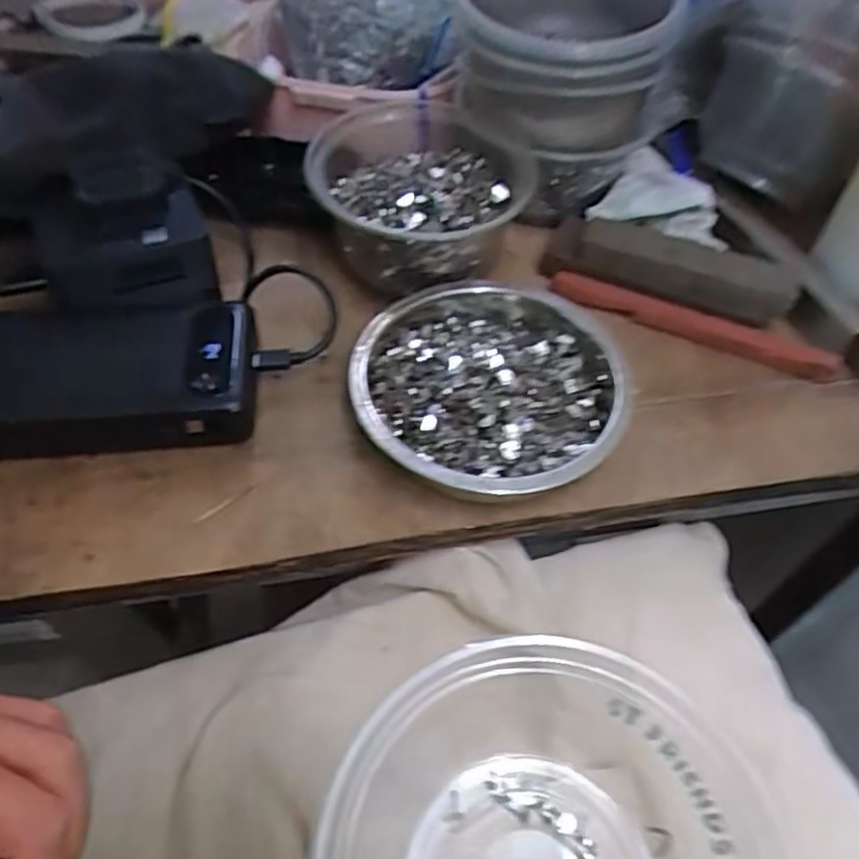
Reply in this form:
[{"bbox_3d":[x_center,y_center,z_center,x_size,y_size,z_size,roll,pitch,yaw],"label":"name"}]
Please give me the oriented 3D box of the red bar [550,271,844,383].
[{"bbox_3d":[0.136,-0.056,0.367,0.146,0.011,0.016,21,54,13],"label":"red bar"}]

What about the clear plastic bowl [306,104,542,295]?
[{"bbox_3d":[-0.007,-0.128,0.379,0.114,0.046,0.119,1,52,-2],"label":"clear plastic bowl"}]

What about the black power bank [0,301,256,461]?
[{"bbox_3d":[-0.162,-0.024,0.323,0.156,0.026,0.073,-3,52,-5],"label":"black power bank"}]

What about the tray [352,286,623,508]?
[{"bbox_3d":[0.027,-0.021,0.326,0.120,0.035,0.126,1,52,-2],"label":"tray"}]

